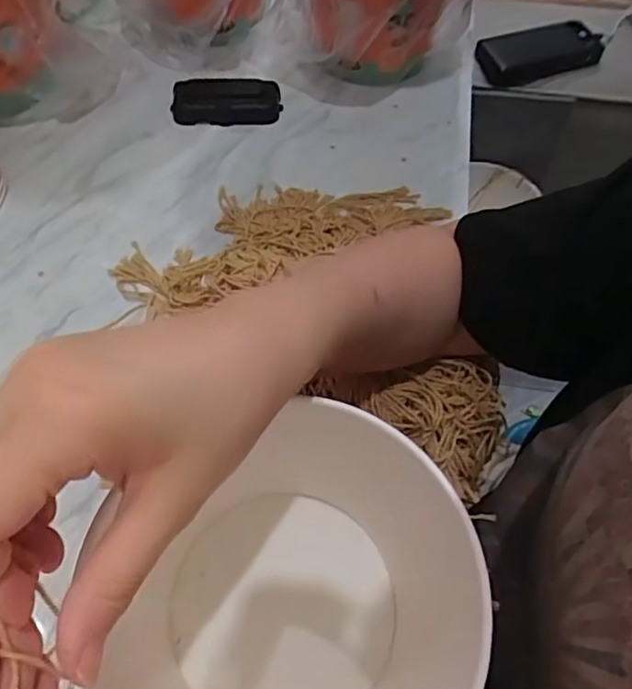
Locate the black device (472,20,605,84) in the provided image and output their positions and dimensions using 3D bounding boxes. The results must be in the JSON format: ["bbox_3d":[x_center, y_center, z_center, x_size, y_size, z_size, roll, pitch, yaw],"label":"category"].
[{"bbox_3d":[0.288,-0.379,0.779,0.174,0.020,0.078,-19,60,-13],"label":"black device"}]

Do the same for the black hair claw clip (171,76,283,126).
[{"bbox_3d":[-0.091,-0.248,0.611,0.108,0.028,0.047,0,57,-1],"label":"black hair claw clip"}]

